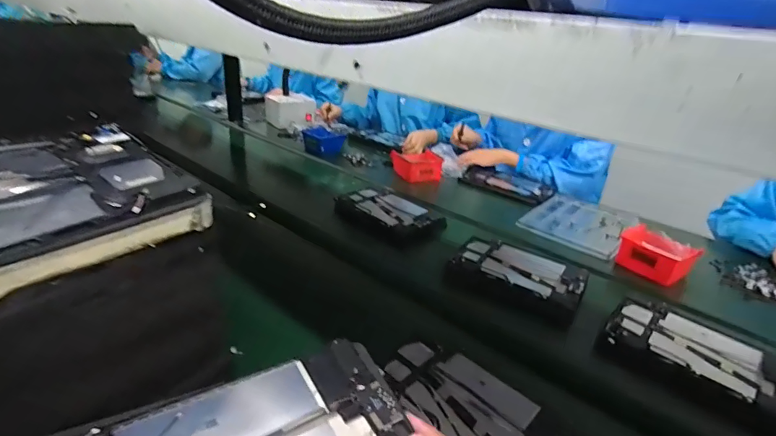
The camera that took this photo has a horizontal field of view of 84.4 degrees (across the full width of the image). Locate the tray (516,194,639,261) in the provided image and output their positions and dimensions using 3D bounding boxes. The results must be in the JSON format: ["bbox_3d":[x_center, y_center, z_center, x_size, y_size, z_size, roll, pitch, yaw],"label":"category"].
[{"bbox_3d":[0.491,0.003,1.081,0.217,0.024,0.297,24,34,33],"label":"tray"}]

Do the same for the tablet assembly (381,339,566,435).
[{"bbox_3d":[0.100,0.231,0.538,0.145,0.016,0.242,-15,32,-38],"label":"tablet assembly"}]

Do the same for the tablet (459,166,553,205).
[{"bbox_3d":[0.348,-0.102,1.255,0.255,0.018,0.144,22,33,31],"label":"tablet"}]

